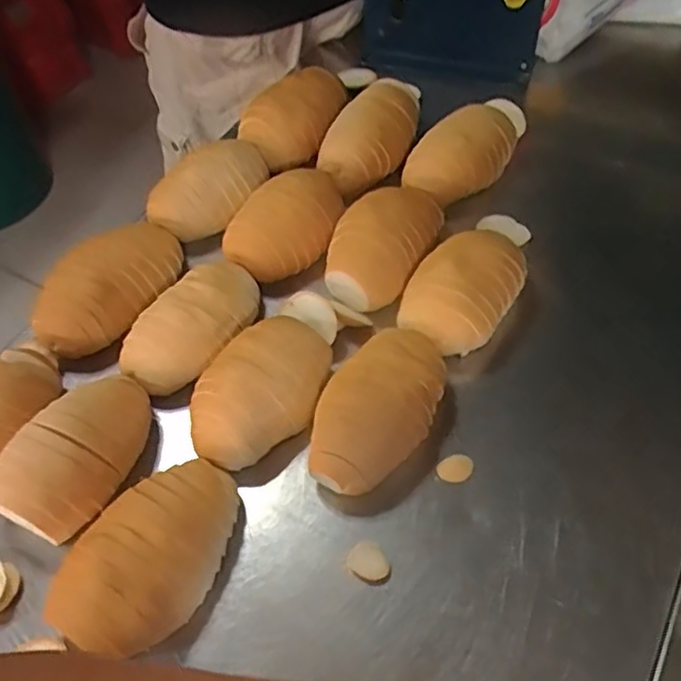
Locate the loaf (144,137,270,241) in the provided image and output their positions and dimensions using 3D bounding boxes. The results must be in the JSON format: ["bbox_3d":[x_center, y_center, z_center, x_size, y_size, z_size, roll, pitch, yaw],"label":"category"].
[{"bbox_3d":[-0.137,-0.158,0.696,0.140,0.064,0.061,-40,61,-21],"label":"loaf"}]

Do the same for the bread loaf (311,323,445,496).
[{"bbox_3d":[0.031,0.057,0.539,0.084,0.065,0.147,34,65,25],"label":"bread loaf"}]

